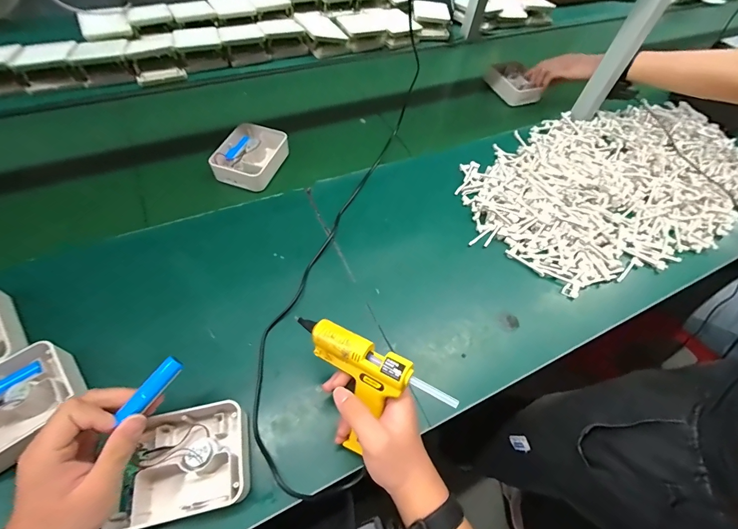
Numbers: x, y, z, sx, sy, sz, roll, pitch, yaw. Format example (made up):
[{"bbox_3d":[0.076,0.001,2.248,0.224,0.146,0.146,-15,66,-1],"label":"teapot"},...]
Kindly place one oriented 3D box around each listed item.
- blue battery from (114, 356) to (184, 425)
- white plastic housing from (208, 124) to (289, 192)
[{"bbox_3d":[-0.203,0.117,0.328,0.013,0.018,0.066,35,72,17],"label":"blue battery"},{"bbox_3d":[-0.220,-0.200,0.649,0.095,0.048,0.135,20,57,7],"label":"white plastic housing"}]

